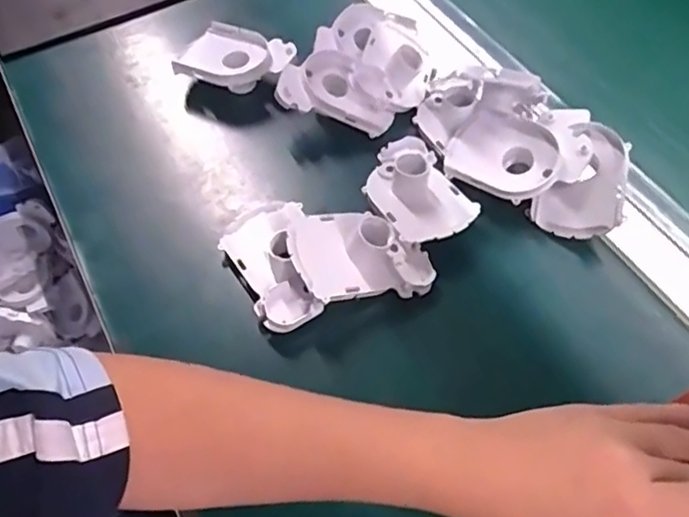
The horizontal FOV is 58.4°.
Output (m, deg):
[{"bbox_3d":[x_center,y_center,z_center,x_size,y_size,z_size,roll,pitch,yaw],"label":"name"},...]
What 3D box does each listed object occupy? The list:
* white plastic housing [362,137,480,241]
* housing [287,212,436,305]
[{"bbox_3d":[0.052,-0.053,0.468,0.067,0.031,0.096,-26,59,-12],"label":"white plastic housing"},{"bbox_3d":[0.013,-0.005,0.427,0.099,0.030,0.066,-2,60,-24],"label":"housing"}]

